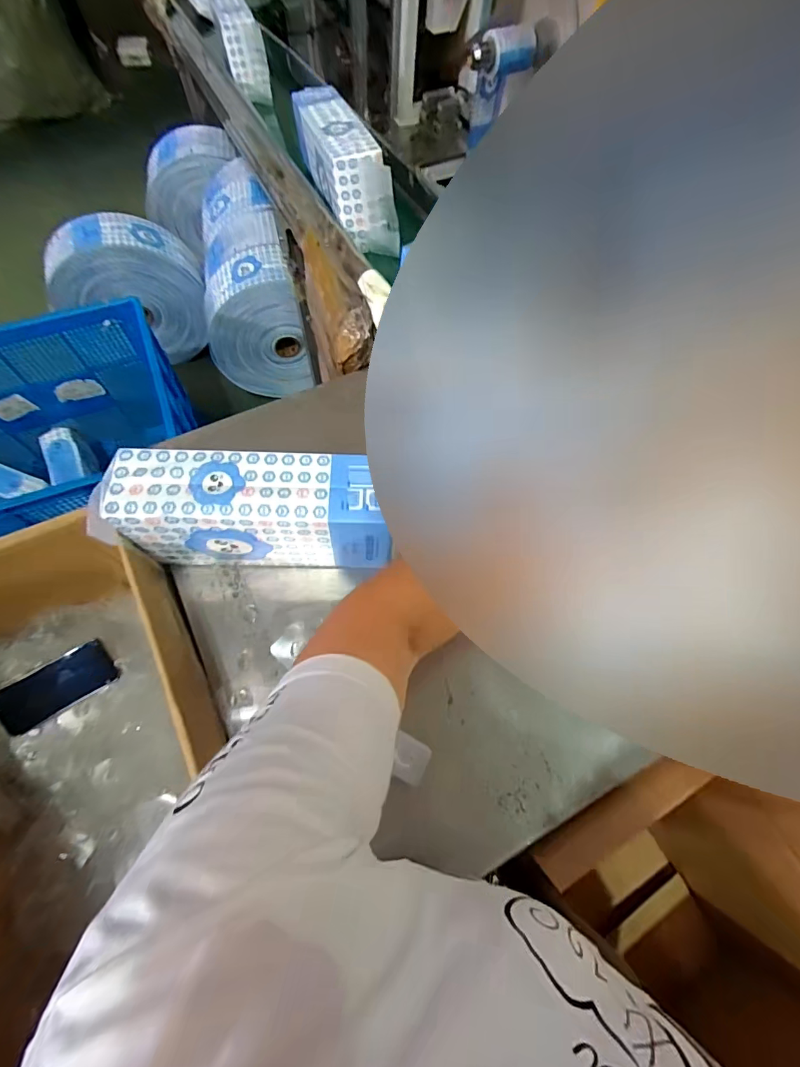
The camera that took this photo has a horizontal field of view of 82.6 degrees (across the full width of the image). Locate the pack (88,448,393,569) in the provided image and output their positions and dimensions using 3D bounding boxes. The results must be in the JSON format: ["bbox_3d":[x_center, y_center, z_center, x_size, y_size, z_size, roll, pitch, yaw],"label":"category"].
[{"bbox_3d":[-0.179,-0.020,0.588,0.318,0.164,0.101,0,66,-3],"label":"pack"}]

